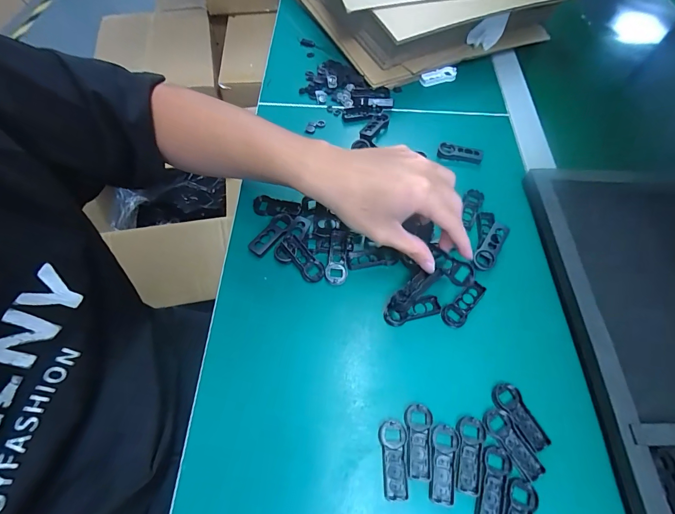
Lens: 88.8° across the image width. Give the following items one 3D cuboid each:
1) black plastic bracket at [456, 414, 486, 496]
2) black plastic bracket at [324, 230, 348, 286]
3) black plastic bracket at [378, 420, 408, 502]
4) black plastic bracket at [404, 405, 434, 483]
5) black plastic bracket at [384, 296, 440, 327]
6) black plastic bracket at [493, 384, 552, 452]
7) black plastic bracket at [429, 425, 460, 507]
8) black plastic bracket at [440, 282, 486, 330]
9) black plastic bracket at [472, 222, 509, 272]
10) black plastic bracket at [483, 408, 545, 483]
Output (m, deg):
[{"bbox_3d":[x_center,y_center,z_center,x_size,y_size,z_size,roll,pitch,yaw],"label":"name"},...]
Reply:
[{"bbox_3d":[0.107,0.159,0.277,0.021,0.004,0.054,11,61,6],"label":"black plastic bracket"},{"bbox_3d":[0.001,-0.001,0.359,0.022,0.010,0.062,5,61,3],"label":"black plastic bracket"},{"bbox_3d":[0.045,0.162,0.276,0.021,0.004,0.055,2,61,1],"label":"black plastic bracket"},{"bbox_3d":[0.067,0.151,0.282,0.021,0.004,0.054,5,61,3],"label":"black plastic bracket"},{"bbox_3d":[0.072,0.052,0.332,0.056,0.008,0.018,-16,62,-9],"label":"black plastic bracket"},{"bbox_3d":[0.155,0.134,0.291,0.022,0.004,0.055,-26,64,-14],"label":"black plastic bracket"},{"bbox_3d":[0.085,0.165,0.275,0.021,0.005,0.055,10,61,5],"label":"black plastic bracket"},{"bbox_3d":[0.123,0.046,0.339,0.023,0.007,0.054,36,67,18],"label":"black plastic bracket"},{"bbox_3d":[0.160,-0.010,0.360,0.020,0.009,0.055,30,79,15],"label":"black plastic bracket"},{"bbox_3d":[0.143,0.153,0.283,0.022,0.004,0.054,-30,65,-16],"label":"black plastic bracket"}]

